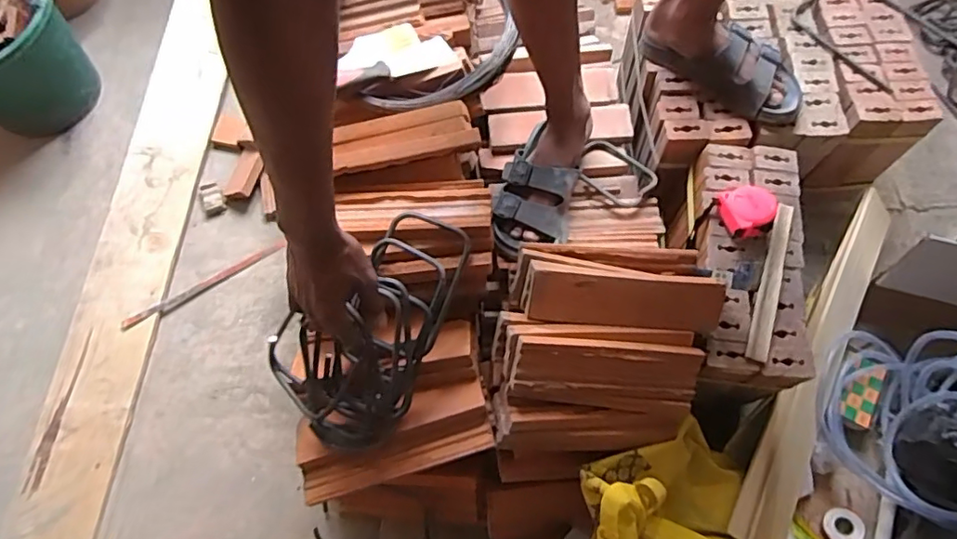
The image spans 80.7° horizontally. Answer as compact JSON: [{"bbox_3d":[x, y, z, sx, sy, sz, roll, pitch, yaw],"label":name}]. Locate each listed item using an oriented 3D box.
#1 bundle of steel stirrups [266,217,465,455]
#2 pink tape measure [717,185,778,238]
[{"bbox_3d":[-0.116,0.067,0.670,0.171,0.103,0.274,36,74,15],"label":"bundle of steel stirrups"},{"bbox_3d":[0.372,-0.081,0.776,0.070,0.051,0.077,-9,68,-2],"label":"pink tape measure"}]

